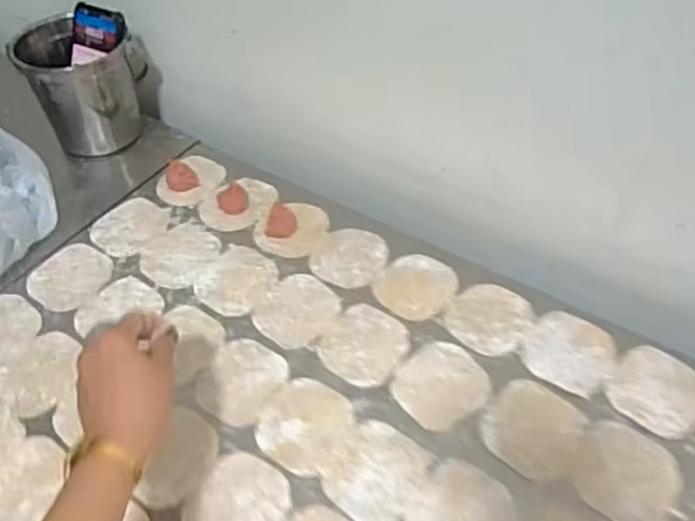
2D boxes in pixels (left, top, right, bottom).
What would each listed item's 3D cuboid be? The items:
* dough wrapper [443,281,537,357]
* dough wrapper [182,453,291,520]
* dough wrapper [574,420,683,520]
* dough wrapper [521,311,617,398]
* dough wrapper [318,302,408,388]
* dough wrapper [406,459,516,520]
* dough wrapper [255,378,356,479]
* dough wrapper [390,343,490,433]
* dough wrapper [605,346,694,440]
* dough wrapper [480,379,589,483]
[{"bbox_3d":[0.140,0.055,0.667,0.074,0.006,0.078,-1,48,1],"label":"dough wrapper"},{"bbox_3d":[-0.090,0.196,0.549,0.077,0.005,0.082,-1,48,1],"label":"dough wrapper"},{"bbox_3d":[0.226,0.172,0.550,0.077,0.004,0.084,-1,48,1],"label":"dough wrapper"},{"bbox_3d":[0.209,0.084,0.639,0.077,0.005,0.084,-1,48,1],"label":"dough wrapper"},{"bbox_3d":[0.017,0.081,0.654,0.076,0.004,0.082,-1,48,1],"label":"dough wrapper"},{"bbox_3d":[0.090,0.198,0.534,0.077,0.004,0.081,-1,48,1],"label":"dough wrapper"},{"bbox_3d":[-0.034,0.142,0.599,0.085,0.004,0.080,-1,48,1],"label":"dough wrapper"},{"bbox_3d":[0.085,0.113,0.624,0.077,0.004,0.083,-1,48,1],"label":"dough wrapper"},{"bbox_3d":[0.274,0.114,0.603,0.080,0.007,0.079,-1,48,1],"label":"dough wrapper"},{"bbox_3d":[0.157,0.141,0.581,0.079,0.004,0.081,-1,48,1],"label":"dough wrapper"}]

